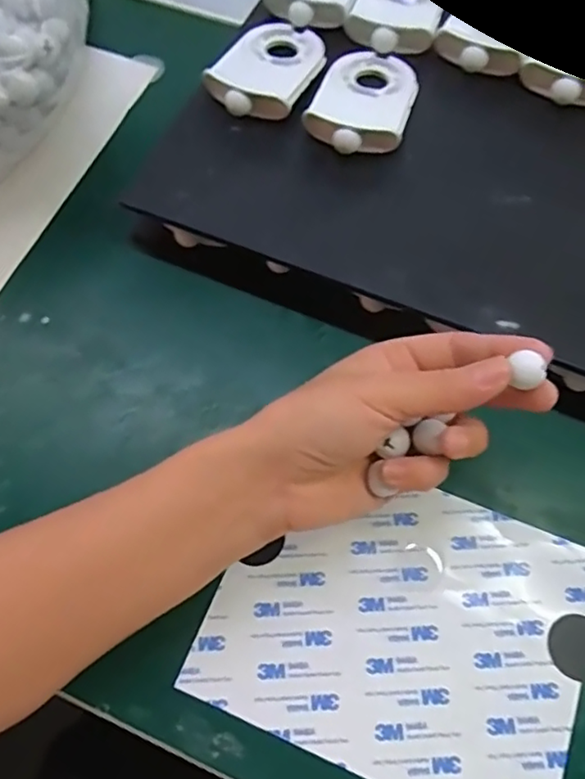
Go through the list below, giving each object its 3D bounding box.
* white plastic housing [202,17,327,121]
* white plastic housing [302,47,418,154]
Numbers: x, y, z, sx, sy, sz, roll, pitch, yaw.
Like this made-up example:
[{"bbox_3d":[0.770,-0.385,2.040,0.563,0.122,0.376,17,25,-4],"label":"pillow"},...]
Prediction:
[{"bbox_3d":[-0.014,-0.208,0.384,0.059,0.015,0.089,21,69,10],"label":"white plastic housing"},{"bbox_3d":[0.045,-0.182,0.372,0.058,0.016,0.092,16,68,8],"label":"white plastic housing"}]

